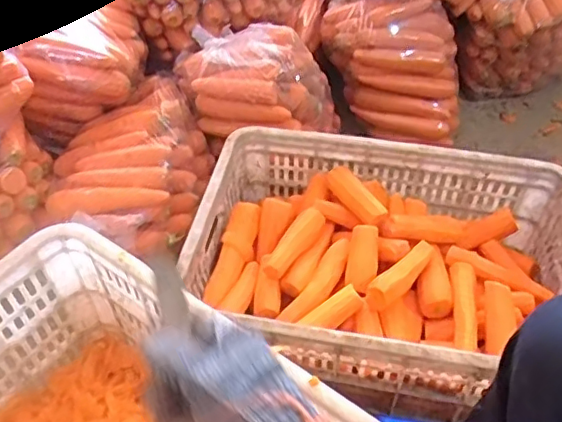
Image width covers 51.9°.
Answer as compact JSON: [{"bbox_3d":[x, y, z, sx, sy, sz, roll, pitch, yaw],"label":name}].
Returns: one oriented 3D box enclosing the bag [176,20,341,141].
[{"bbox_3d":[-0.039,-0.228,1.113,0.314,0.206,0.178,4,49,3],"label":"bag"}]

